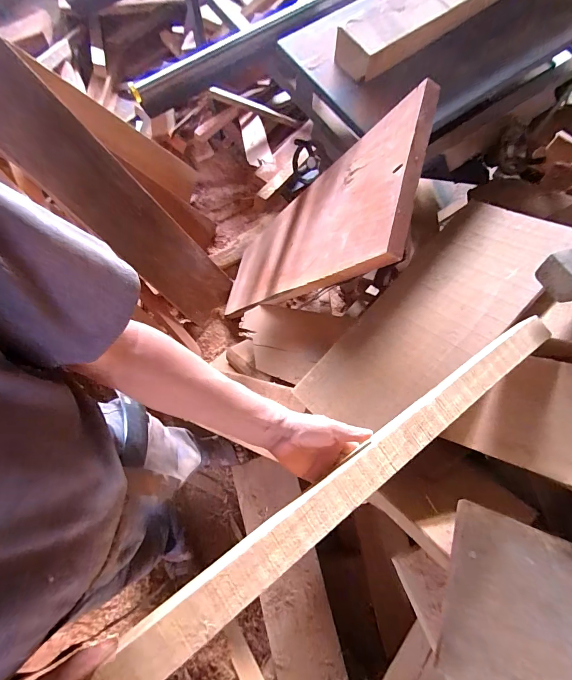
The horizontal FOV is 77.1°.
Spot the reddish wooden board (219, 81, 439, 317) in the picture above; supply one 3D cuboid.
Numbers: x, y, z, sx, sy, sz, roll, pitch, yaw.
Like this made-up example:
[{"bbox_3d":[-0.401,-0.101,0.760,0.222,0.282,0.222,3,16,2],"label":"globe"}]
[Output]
[{"bbox_3d":[0.009,-0.250,0.988,0.036,0.949,0.335,19,80,-22],"label":"reddish wooden board"}]

